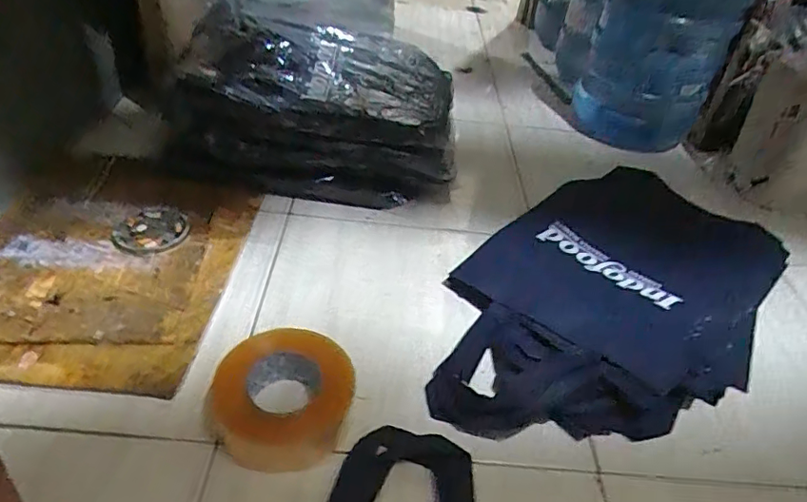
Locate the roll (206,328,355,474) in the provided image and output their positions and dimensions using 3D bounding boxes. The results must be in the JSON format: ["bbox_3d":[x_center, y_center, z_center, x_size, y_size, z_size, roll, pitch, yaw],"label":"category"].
[{"bbox_3d":[-0.132,0.152,0.581,0.149,0.059,0.136,4,40,-4],"label":"roll"}]

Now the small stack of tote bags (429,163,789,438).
[{"bbox_3d":[0.286,0.042,0.780,0.397,0.055,0.643,30,44,25],"label":"small stack of tote bags"}]

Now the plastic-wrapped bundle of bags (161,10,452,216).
[{"bbox_3d":[-0.131,-0.244,0.941,0.416,0.215,0.284,5,40,-3],"label":"plastic-wrapped bundle of bags"}]

